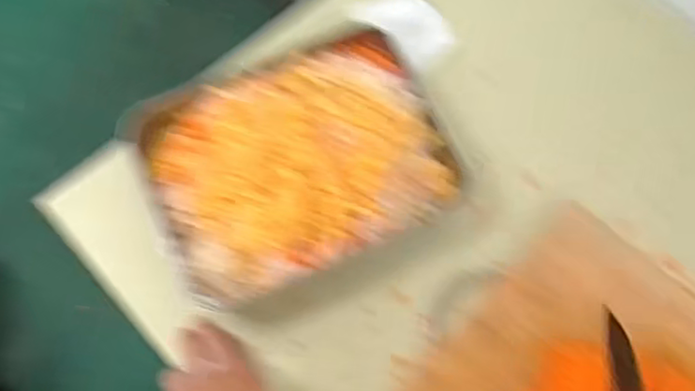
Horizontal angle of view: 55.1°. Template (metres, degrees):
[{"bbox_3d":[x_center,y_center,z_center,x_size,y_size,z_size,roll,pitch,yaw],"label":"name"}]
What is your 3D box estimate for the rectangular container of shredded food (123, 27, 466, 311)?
[{"bbox_3d":[-0.043,-0.031,0.585,0.251,0.058,0.195,-23,71,-6],"label":"rectangular container of shredded food"}]

